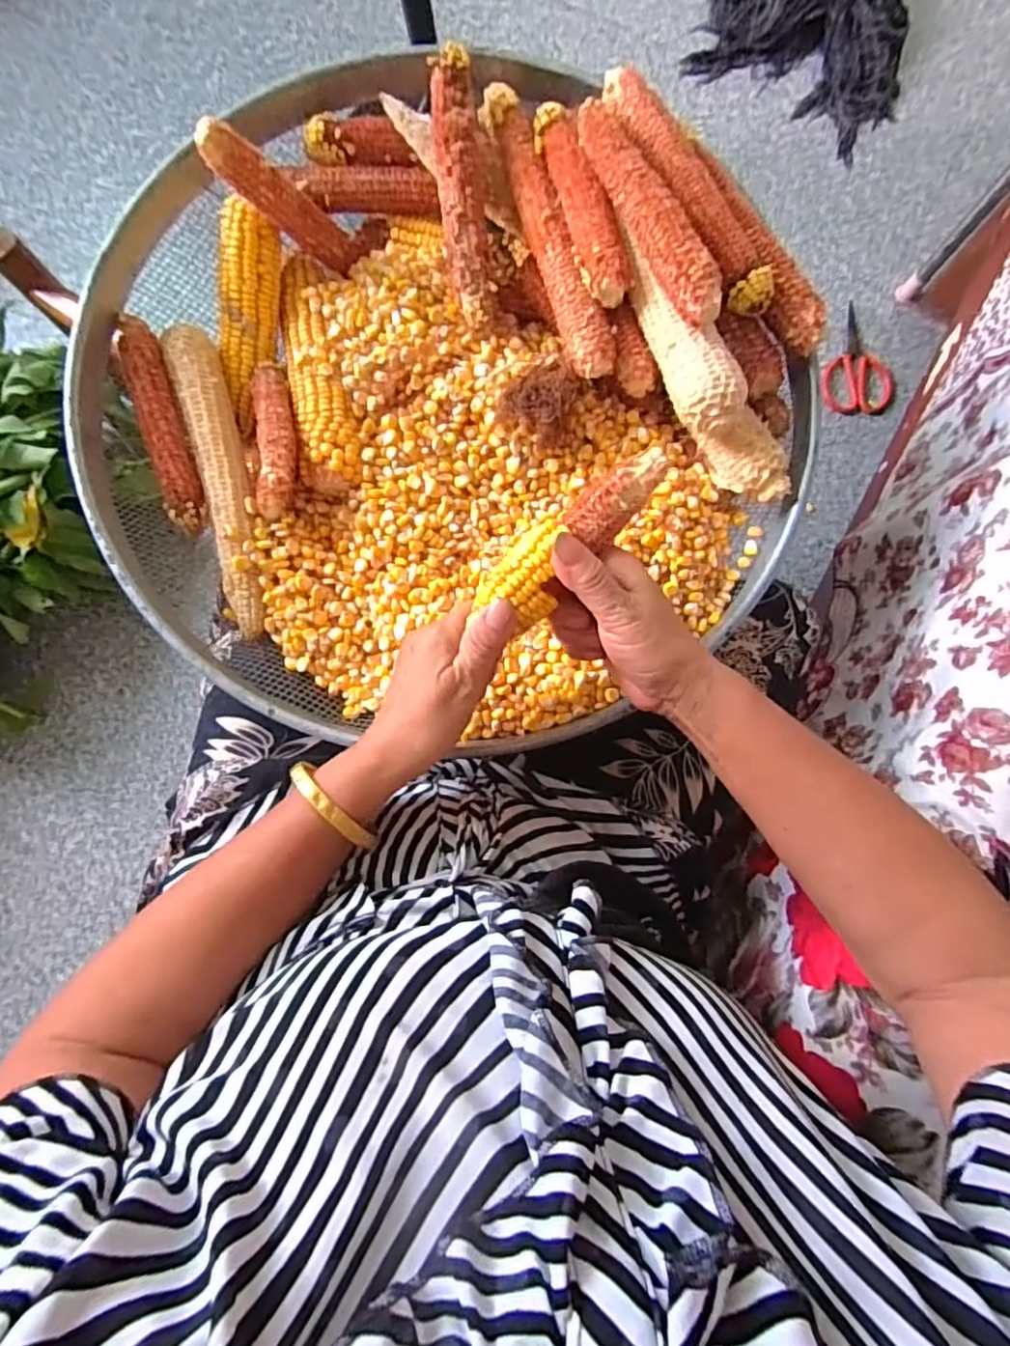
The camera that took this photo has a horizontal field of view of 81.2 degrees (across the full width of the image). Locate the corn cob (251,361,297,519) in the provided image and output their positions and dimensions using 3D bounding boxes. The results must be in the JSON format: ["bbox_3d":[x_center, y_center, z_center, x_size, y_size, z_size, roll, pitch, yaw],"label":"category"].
[{"bbox_3d":[-0.174,-0.182,0.439,0.031,0.033,0.127,-8,82,0],"label":"corn cob"}]

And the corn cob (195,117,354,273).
[{"bbox_3d":[-0.160,-0.338,0.423,0.024,0.121,0.020,-5,82,32],"label":"corn cob"}]

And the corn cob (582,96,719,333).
[{"bbox_3d":[0.089,-0.299,0.374,0.024,0.027,0.175,-25,82,-2],"label":"corn cob"}]

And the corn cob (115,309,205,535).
[{"bbox_3d":[-0.249,-0.181,0.428,0.026,0.028,0.157,-17,82,-1],"label":"corn cob"}]

